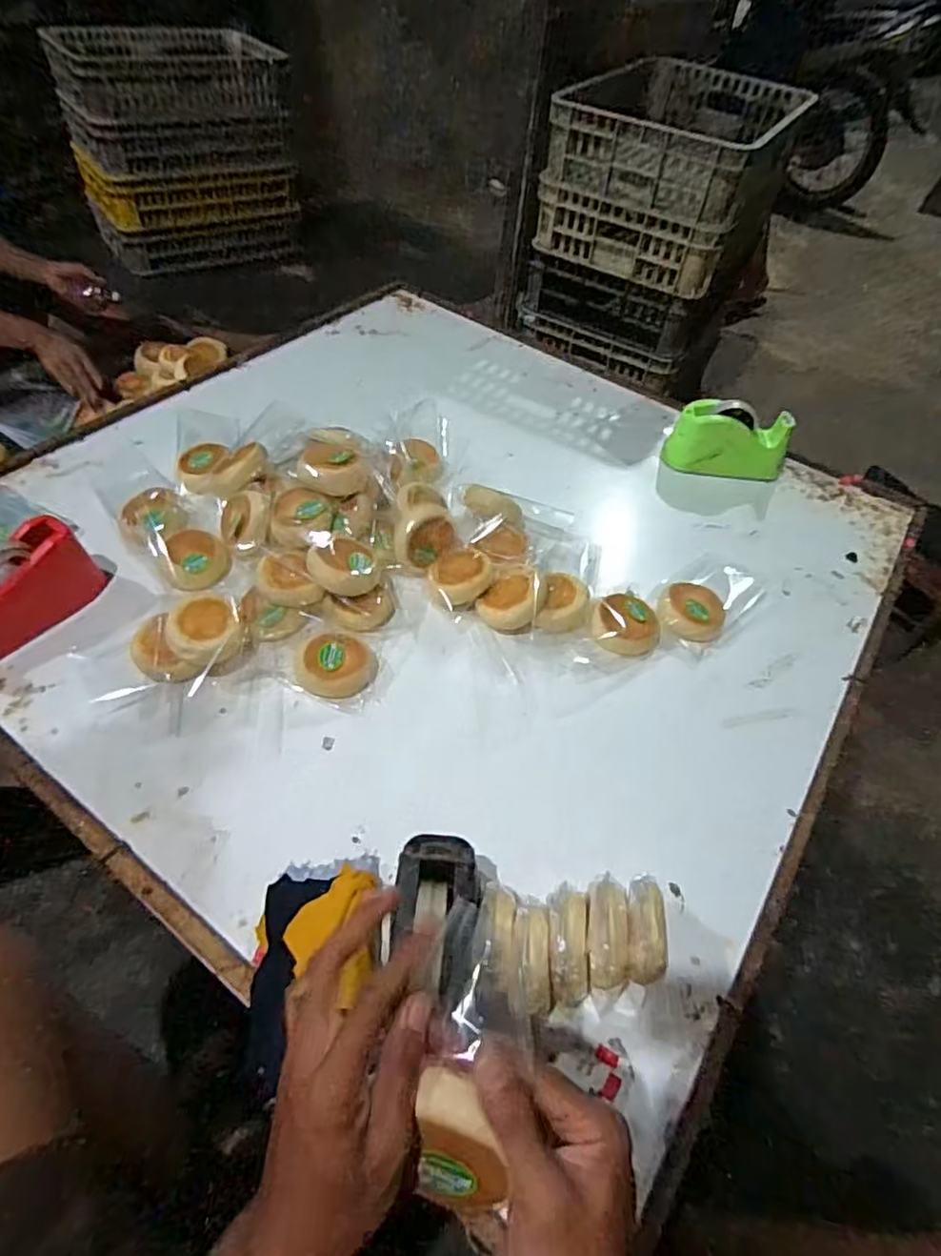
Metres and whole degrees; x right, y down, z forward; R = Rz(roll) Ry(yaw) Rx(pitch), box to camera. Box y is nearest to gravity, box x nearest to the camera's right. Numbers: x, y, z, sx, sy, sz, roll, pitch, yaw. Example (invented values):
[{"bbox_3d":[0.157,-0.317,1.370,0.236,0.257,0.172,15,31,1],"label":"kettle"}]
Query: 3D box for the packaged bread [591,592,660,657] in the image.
[{"bbox_3d":[0.212,-0.008,0.838,0.096,0.040,0.089,15,53,7],"label":"packaged bread"}]

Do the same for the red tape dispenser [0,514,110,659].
[{"bbox_3d":[-0.558,-0.044,0.746,0.069,0.089,0.203,28,54,15],"label":"red tape dispenser"}]

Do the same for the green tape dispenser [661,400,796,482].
[{"bbox_3d":[0.458,-0.327,1.097,0.206,0.113,0.078,10,52,3],"label":"green tape dispenser"}]

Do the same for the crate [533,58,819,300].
[{"bbox_3d":[0.467,-1.020,1.385,0.385,0.251,0.575,29,54,16],"label":"crate"}]

